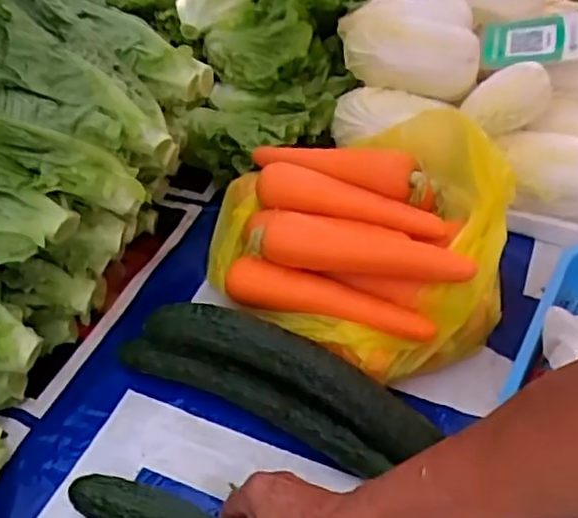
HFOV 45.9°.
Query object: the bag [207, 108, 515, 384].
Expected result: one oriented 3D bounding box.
[{"bbox_3d":[0.075,-0.039,0.714,0.308,0.135,0.291,2,43,-1],"label":"bag"}]

